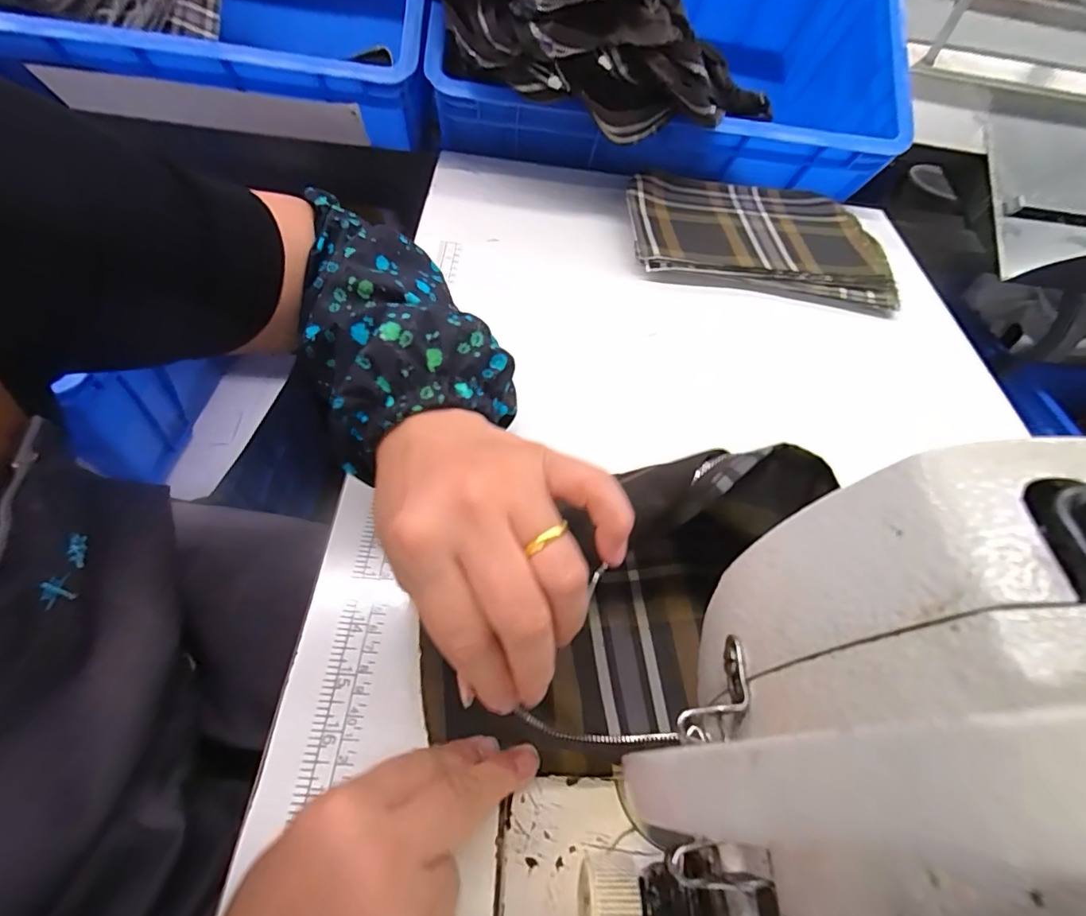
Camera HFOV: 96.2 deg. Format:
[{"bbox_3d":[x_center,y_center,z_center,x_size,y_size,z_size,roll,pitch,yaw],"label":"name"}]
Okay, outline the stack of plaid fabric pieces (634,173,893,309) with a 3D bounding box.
[{"bbox_3d":[0.221,-0.233,0.507,0.259,0.033,0.162,9,56,-2],"label":"stack of plaid fabric pieces"}]

